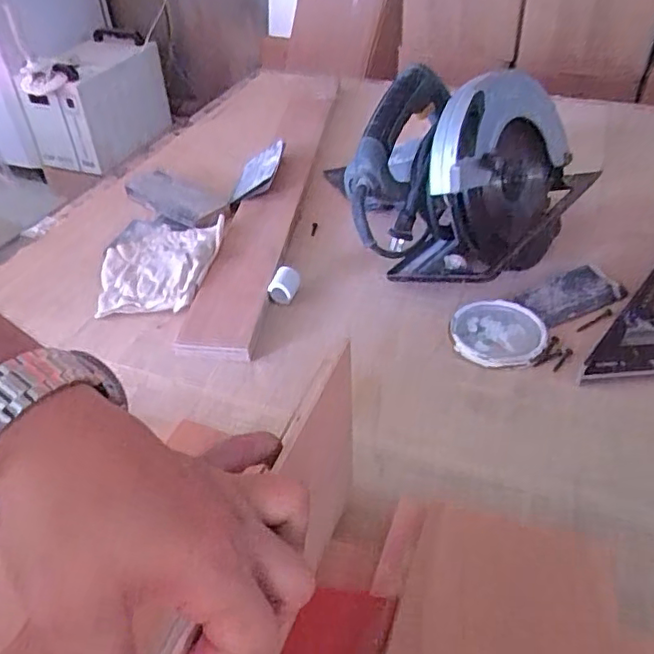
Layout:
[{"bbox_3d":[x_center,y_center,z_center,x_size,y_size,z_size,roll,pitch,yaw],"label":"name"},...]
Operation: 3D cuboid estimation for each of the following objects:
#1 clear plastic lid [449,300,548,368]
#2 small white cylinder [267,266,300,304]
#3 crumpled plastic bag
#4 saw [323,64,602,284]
[{"bbox_3d":[0.170,0.006,0.607,0.090,0.010,0.084,-2,41,1],"label":"clear plastic lid"},{"bbox_3d":[-0.048,-0.048,0.676,0.025,0.024,0.043,7,42,11],"label":"small white cylinder"},{"bbox_3d":[-0.199,-0.083,0.727,0.136,0.023,0.183,0,41,4],"label":"crumpled plastic bag"},{"bbox_3d":[0.157,-0.167,0.656,0.272,0.194,0.172,-33,49,-30],"label":"saw"}]

